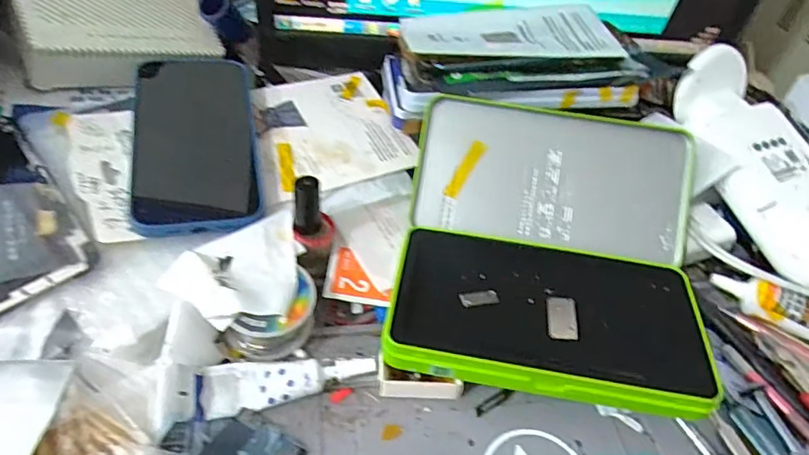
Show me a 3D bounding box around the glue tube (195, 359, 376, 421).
[{"bbox_3d":[-0.066,0.087,0.298,0.098,0.015,0.027,-3,45,-11],"label":"glue tube"}]

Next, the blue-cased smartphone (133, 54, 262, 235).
[{"bbox_3d":[-0.145,-0.063,0.370,0.081,0.012,0.154,0,57,-22],"label":"blue-cased smartphone"}]

